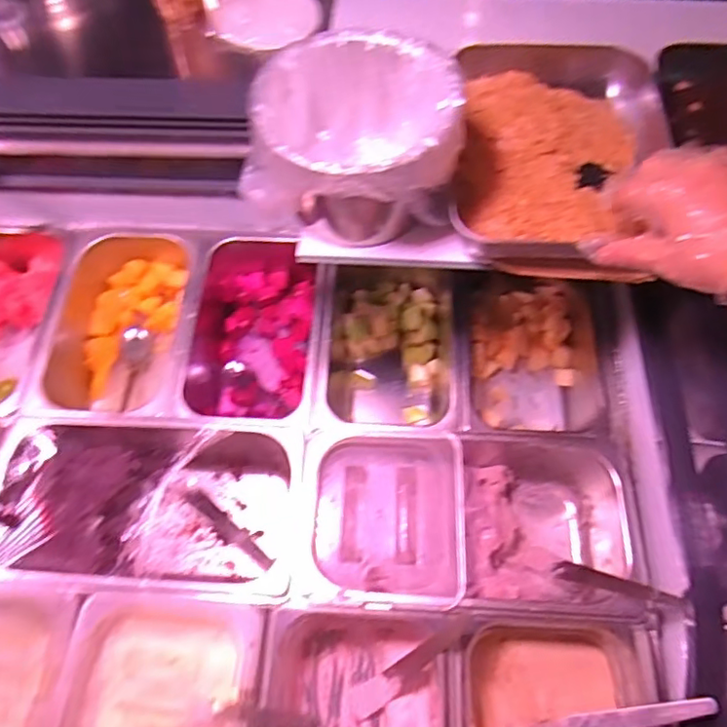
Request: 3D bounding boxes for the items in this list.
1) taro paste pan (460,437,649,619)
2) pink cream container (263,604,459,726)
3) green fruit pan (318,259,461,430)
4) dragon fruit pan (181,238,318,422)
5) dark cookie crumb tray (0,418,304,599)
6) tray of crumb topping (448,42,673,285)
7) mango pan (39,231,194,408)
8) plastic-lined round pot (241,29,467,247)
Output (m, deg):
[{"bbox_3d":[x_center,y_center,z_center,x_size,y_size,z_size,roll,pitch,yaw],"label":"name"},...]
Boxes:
[{"bbox_3d":[0.175,0.176,0.623,0.142,0.122,0.169,2,63,0],"label":"taro paste pan"},{"bbox_3d":[-0.005,0.316,0.549,0.166,0.103,0.149,3,63,1],"label":"pink cream container"},{"bbox_3d":[0.027,-0.017,0.724,0.166,0.107,0.242,1,63,0],"label":"green fruit pan"},{"bbox_3d":[-0.134,-0.041,0.738,0.151,0.099,0.258,4,63,1],"label":"dragon fruit pan"},{"bbox_3d":[-0.228,0.158,0.639,0.323,0.109,0.175,5,63,2],"label":"dark cookie crumb tray"},{"bbox_3d":[0.177,-0.205,0.547,0.178,0.054,0.266,7,63,3],"label":"tray of crumb topping"},{"bbox_3d":[-0.299,-0.048,0.747,0.158,0.095,0.242,2,63,0],"label":"mango pan"},{"bbox_3d":[-0.013,-0.186,0.512,0.190,0.125,0.156,2,63,0],"label":"plastic-lined round pot"}]

